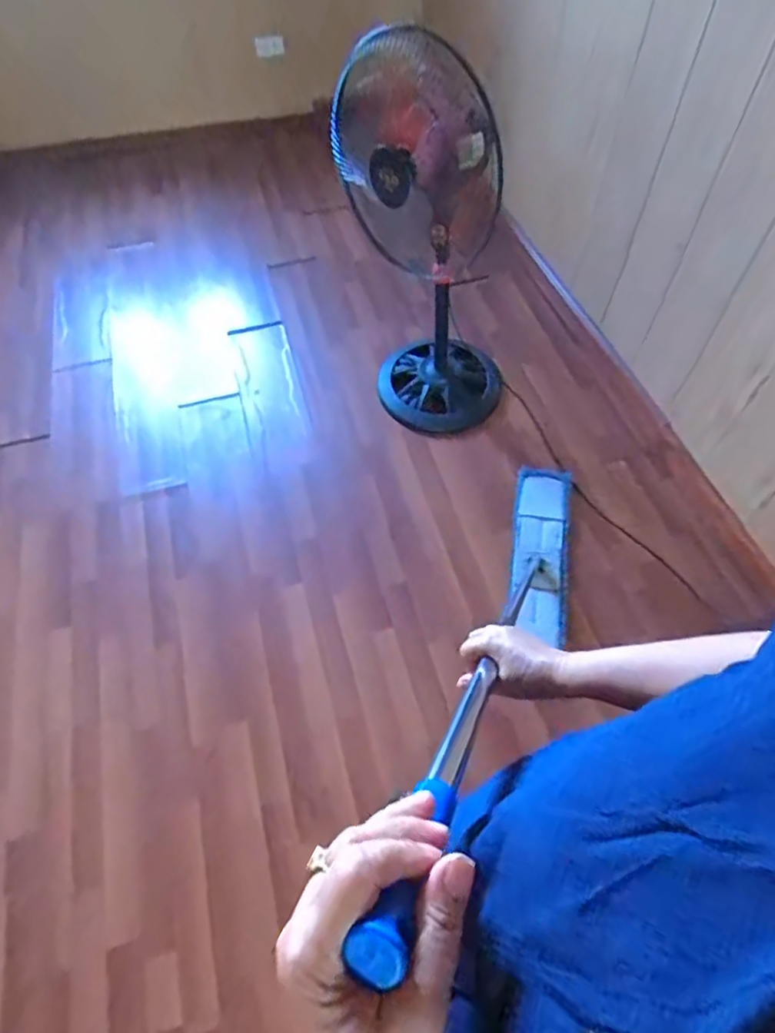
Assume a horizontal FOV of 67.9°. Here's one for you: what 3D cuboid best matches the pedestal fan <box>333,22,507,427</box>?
[{"bbox_3d":[0.109,-0.642,1.422,0.411,0.906,0.366,-1,60,0],"label":"pedestal fan"}]

